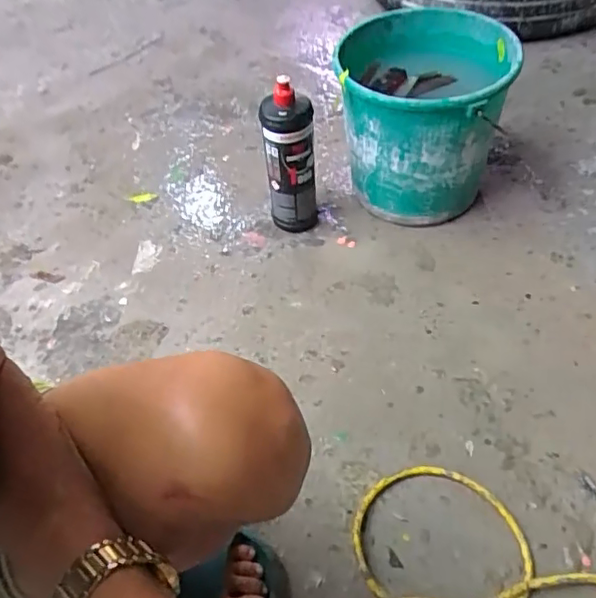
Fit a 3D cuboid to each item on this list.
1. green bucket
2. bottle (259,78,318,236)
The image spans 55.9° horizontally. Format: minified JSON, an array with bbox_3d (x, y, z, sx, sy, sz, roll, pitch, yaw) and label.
[{"bbox_3d":[0.207,-0.291,0.956,0.263,0.266,0.283,6,51,11],"label":"green bucket"},{"bbox_3d":[-0.012,-0.210,0.924,0.082,0.293,0.075,-11,50,-3],"label":"bottle"}]

